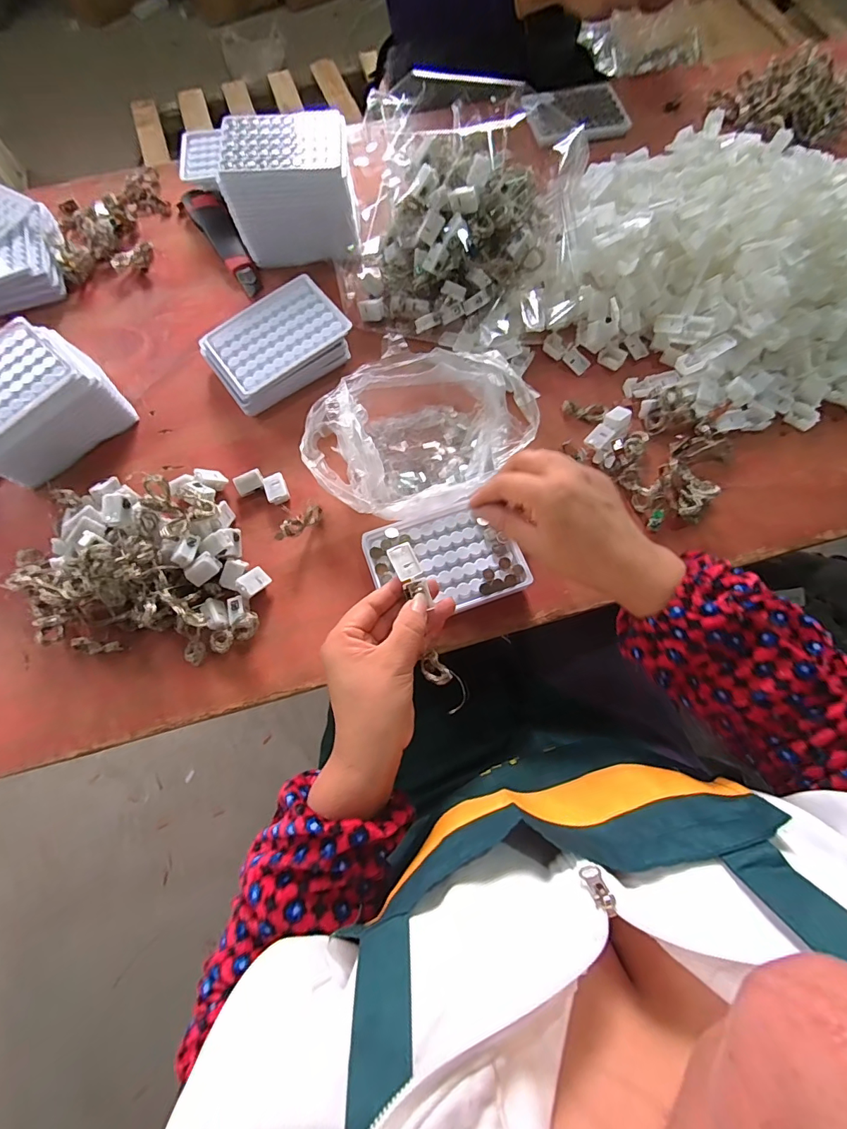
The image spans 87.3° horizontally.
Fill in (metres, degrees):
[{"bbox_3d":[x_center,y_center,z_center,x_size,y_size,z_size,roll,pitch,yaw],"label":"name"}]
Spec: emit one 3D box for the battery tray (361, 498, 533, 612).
[{"bbox_3d":[0.018,-0.002,0.401,0.127,0.026,0.096,-20,73,-5],"label":"battery tray"}]

